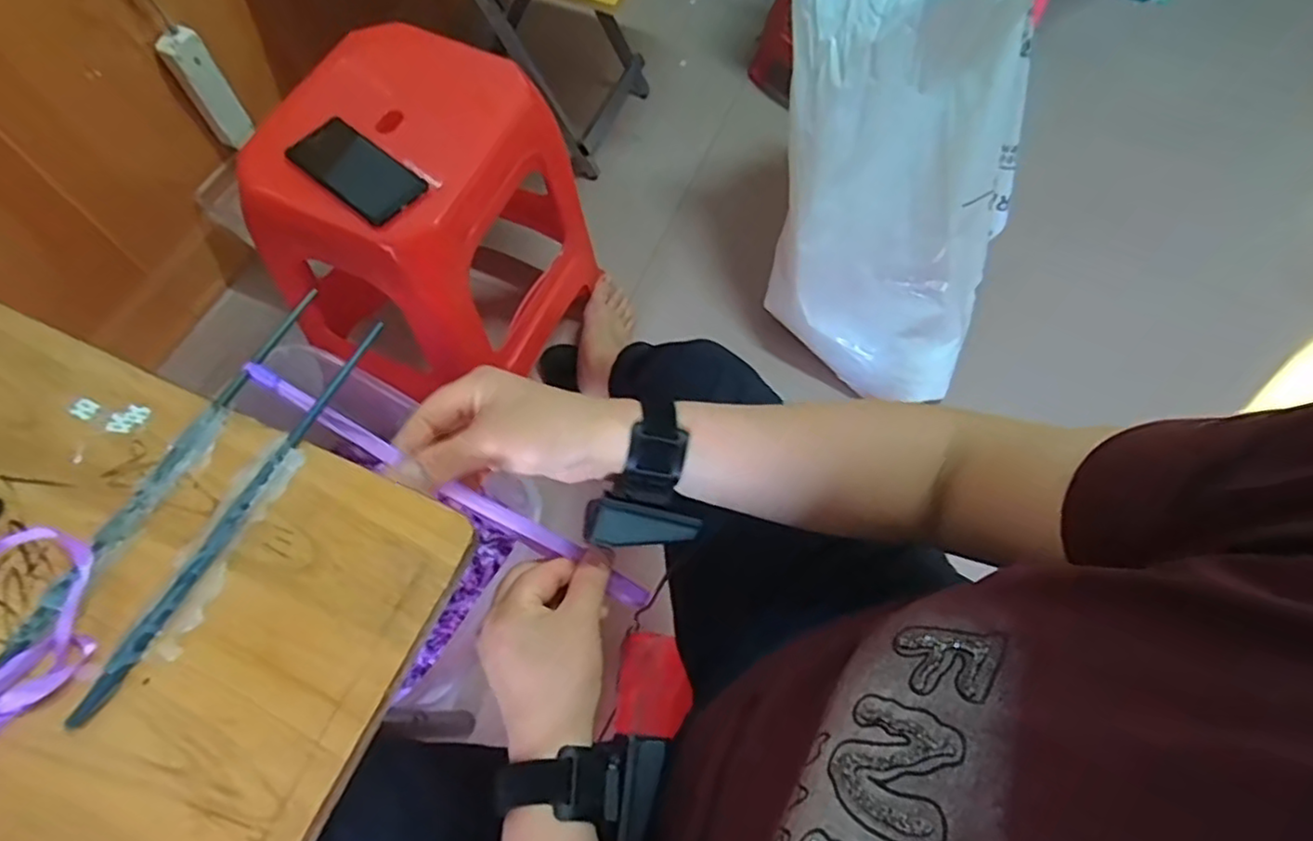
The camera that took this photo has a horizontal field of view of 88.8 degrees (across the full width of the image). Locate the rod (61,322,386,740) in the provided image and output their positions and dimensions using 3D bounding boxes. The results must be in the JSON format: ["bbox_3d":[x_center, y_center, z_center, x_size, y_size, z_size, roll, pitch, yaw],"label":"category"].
[{"bbox_3d":[-0.212,0.039,0.345,0.011,0.008,0.233,23,66,7],"label":"rod"}]

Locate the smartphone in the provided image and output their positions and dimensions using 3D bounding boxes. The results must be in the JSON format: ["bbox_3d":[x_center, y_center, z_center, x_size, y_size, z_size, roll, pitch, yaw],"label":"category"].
[{"bbox_3d":[-0.330,-0.278,0.740,0.148,0.016,0.077,37,69,13],"label":"smartphone"}]

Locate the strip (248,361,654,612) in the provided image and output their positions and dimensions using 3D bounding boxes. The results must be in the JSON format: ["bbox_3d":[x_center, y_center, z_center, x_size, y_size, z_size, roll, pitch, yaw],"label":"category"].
[{"bbox_3d":[-0.117,0.048,0.418,0.281,0.025,0.014,35,65,-17],"label":"strip"}]

